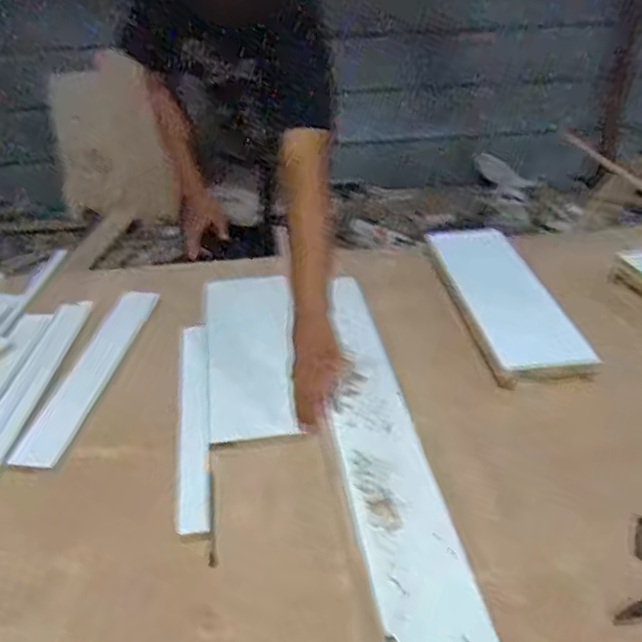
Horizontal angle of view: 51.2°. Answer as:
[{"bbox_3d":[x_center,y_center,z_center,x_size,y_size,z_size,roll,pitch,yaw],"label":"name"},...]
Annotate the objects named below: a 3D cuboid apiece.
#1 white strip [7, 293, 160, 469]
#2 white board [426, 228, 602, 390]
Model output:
[{"bbox_3d":[-0.381,0.079,1.132,0.075,0.024,0.439,3,35,9],"label":"white strip"},{"bbox_3d":[0.336,-0.044,1.254,0.162,0.027,0.466,-17,41,-1],"label":"white board"}]

